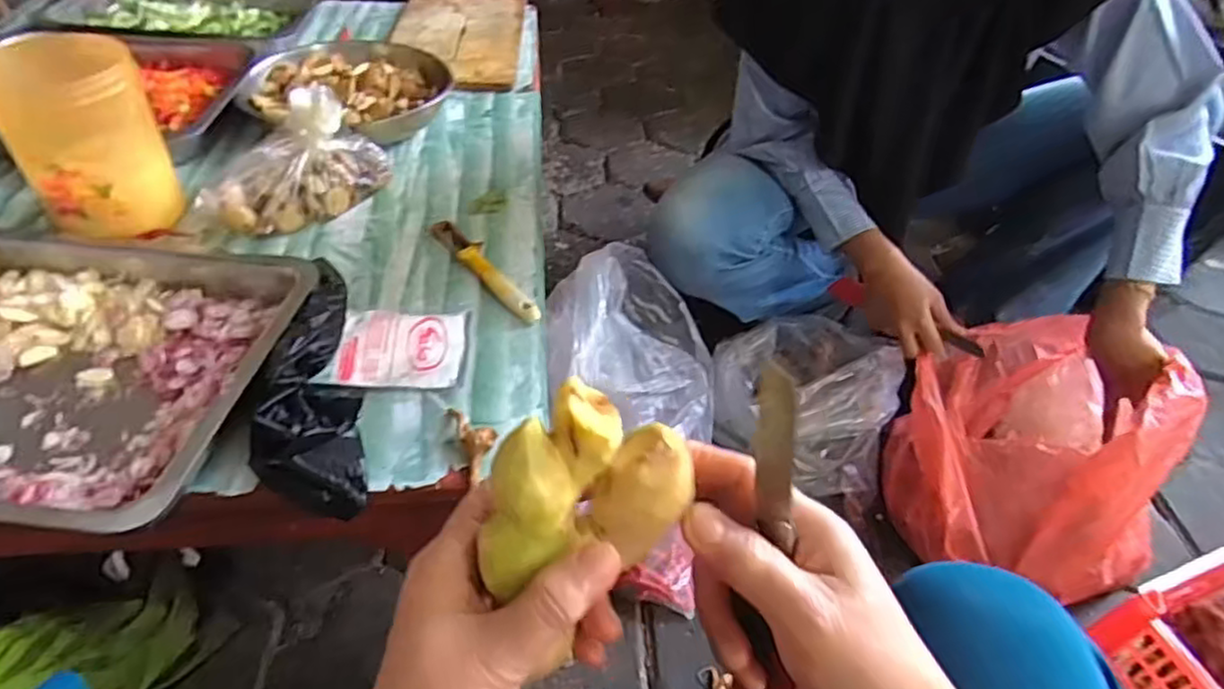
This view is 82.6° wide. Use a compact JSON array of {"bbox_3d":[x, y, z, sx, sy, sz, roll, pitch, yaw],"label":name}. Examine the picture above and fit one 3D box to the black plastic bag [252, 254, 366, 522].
[{"bbox_3d":[-0.230,0.026,0.526,0.075,0.048,0.220,-7,58,-11],"label":"black plastic bag"}]

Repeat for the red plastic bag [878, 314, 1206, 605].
[{"bbox_3d":[0.507,0.126,0.831,0.289,0.201,0.285,-27,52,-28],"label":"red plastic bag"}]

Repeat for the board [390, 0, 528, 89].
[{"bbox_3d":[-0.234,-0.487,1.080,0.190,0.012,0.373,1,44,-3],"label":"board"}]

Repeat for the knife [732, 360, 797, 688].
[{"bbox_3d":[0.065,0.110,0.294,0.022,0.201,0.018,-1,12,-4],"label":"knife"}]

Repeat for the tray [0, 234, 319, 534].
[{"bbox_3d":[-0.412,0.011,0.527,0.320,0.048,0.254,8,44,5],"label":"tray"}]

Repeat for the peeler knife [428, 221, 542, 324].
[{"bbox_3d":[-0.121,-0.073,0.668,0.028,0.013,0.170,-26,52,-27],"label":"peeler knife"}]

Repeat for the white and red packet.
[{"bbox_3d":[-0.177,0.001,0.580,0.103,0.022,0.077,-1,44,-5],"label":"white and red packet"}]

